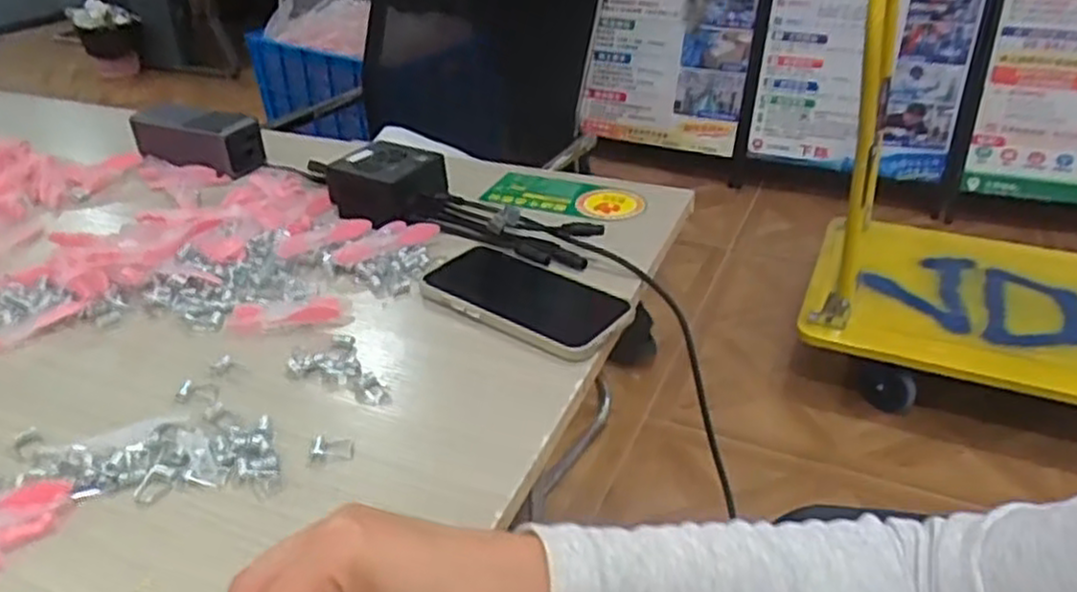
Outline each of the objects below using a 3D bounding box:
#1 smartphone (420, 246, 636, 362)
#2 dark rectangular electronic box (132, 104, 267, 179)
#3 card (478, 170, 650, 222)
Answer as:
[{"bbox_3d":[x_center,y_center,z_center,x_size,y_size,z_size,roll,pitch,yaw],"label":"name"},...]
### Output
[{"bbox_3d":[-0.007,-0.002,0.534,0.144,0.012,0.075,21,38,31],"label":"smartphone"},{"bbox_3d":[-0.339,-0.159,0.763,0.135,0.047,0.057,16,36,24],"label":"dark rectangular electronic box"},{"bbox_3d":[0.024,-0.088,0.688,0.140,0.008,0.072,14,41,22],"label":"card"}]

